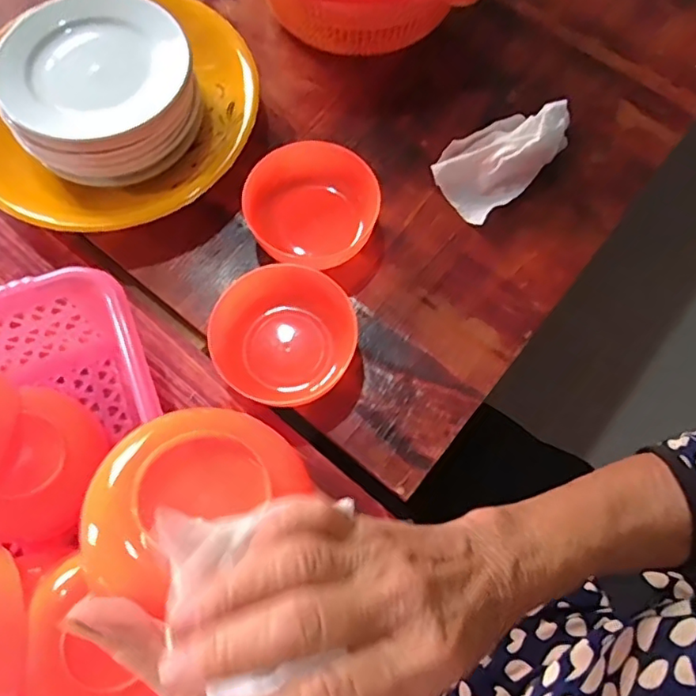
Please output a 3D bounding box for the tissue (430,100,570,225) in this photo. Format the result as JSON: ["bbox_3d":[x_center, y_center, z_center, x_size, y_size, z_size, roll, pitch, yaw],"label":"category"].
[{"bbox_3d":[0.125,-0.162,0.476,0.104,0.047,0.067,-40,77,-12],"label":"tissue"}]

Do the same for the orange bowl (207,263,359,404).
[{"bbox_3d":[-0.046,-0.008,0.433,0.107,0.040,0.098,0,72,0],"label":"orange bowl"}]

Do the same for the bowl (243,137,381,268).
[{"bbox_3d":[-0.030,-0.108,0.460,0.105,0.046,0.096,0,72,0],"label":"bowl"}]

